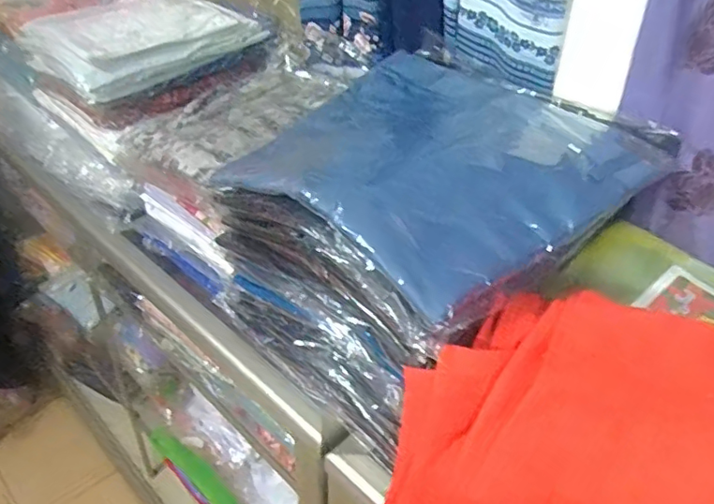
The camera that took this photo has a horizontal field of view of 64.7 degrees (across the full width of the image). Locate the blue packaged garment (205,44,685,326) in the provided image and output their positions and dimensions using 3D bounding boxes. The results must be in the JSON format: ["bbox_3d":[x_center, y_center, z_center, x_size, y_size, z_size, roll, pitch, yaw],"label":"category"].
[{"bbox_3d":[0.071,-0.098,0.546,0.323,0.046,0.321,-28,43,-31],"label":"blue packaged garment"}]

